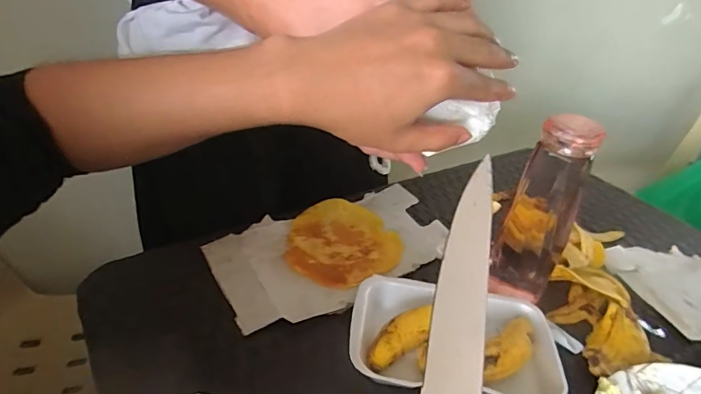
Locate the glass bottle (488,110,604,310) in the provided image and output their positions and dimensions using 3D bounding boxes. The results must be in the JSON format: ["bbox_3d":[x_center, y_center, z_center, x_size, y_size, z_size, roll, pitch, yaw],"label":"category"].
[{"bbox_3d":[0.188,0.014,0.459,0.065,0.197,0.071,23,37,24],"label":"glass bottle"}]

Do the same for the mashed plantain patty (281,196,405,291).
[{"bbox_3d":[-0.008,0.051,0.535,0.132,0.008,0.143,4,34,-2],"label":"mashed plantain patty"}]

